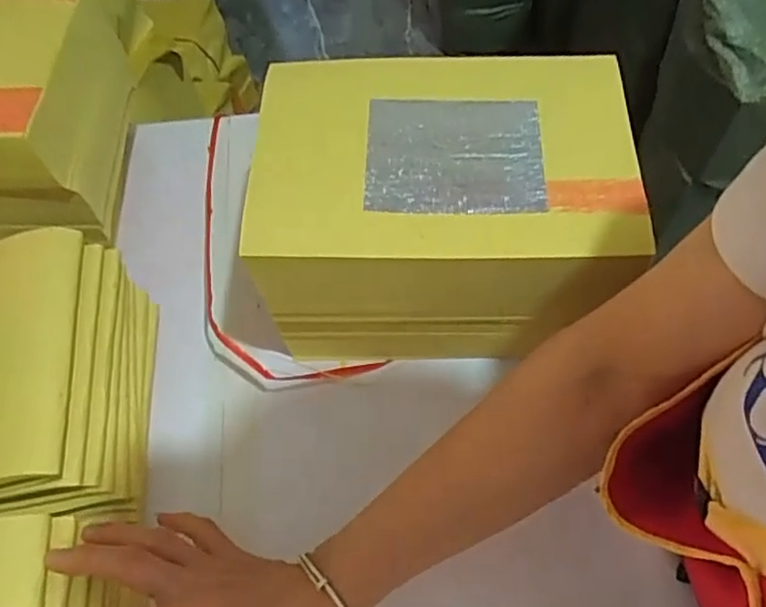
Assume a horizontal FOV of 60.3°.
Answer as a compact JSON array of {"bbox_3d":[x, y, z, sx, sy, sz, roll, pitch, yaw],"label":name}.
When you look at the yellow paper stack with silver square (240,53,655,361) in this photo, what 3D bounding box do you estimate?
[{"bbox_3d":[0.040,-0.063,0.465,0.220,0.156,0.160,0,63,4],"label":"yellow paper stack with silver square"}]

